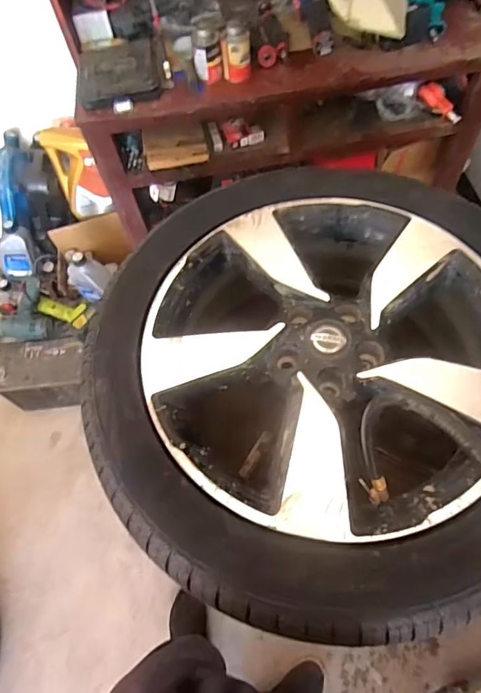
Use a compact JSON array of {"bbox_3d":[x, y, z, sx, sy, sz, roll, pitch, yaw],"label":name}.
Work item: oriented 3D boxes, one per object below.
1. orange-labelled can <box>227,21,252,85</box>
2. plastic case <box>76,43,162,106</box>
[{"bbox_3d":[-0.003,-0.677,1.044,0.053,0.115,0.056,-1,62,2],"label":"orange-labelled can"},{"bbox_3d":[-0.294,-0.665,1.089,0.198,0.037,0.206,-10,62,-3],"label":"plastic case"}]

